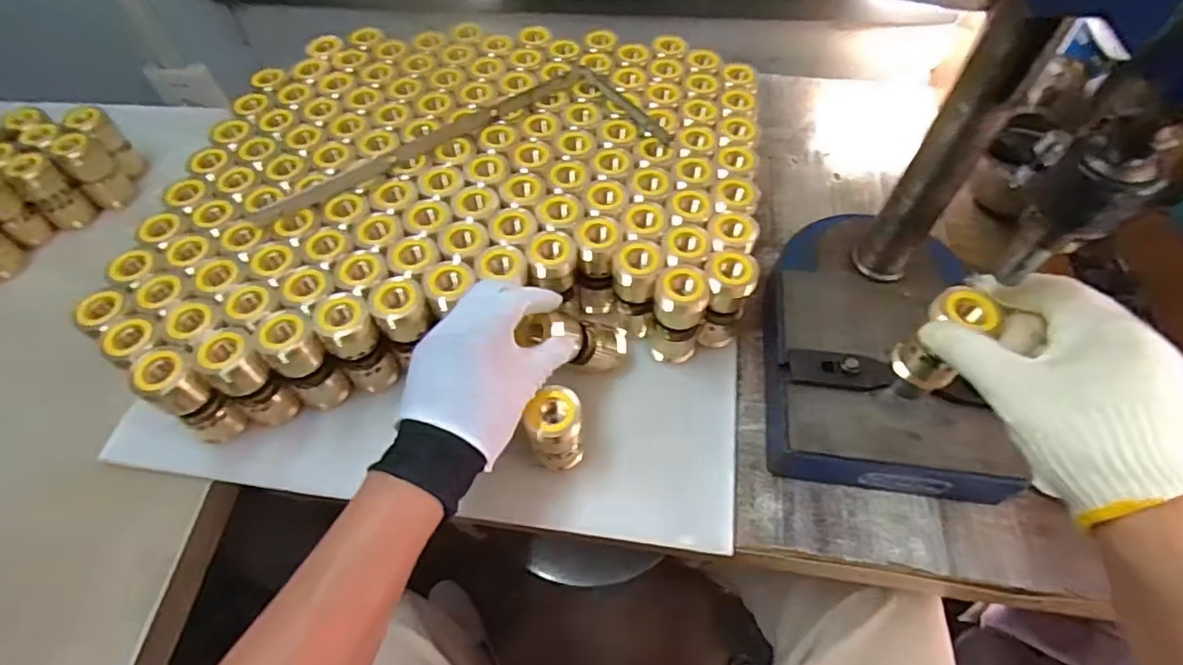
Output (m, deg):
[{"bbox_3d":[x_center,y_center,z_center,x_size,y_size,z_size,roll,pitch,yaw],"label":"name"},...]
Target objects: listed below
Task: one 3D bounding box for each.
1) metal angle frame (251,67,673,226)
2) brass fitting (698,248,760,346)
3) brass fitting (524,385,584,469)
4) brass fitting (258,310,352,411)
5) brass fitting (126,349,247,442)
[{"bbox_3d":[-0.118,-0.178,0.534,0.356,0.012,0.110,-15,58,-8],"label":"metal angle frame"},{"bbox_3d":[0.111,-0.024,0.490,0.039,0.098,0.034,14,59,11],"label":"brass fitting"},{"bbox_3d":[-0.027,0.074,0.434,0.039,0.073,0.036,-1,57,1],"label":"brass fitting"},{"bbox_3d":[-0.229,0.024,0.469,0.040,0.102,0.039,-38,64,-21],"label":"brass fitting"},{"bbox_3d":[-0.304,0.052,0.447,0.032,0.096,0.038,28,62,18],"label":"brass fitting"}]

